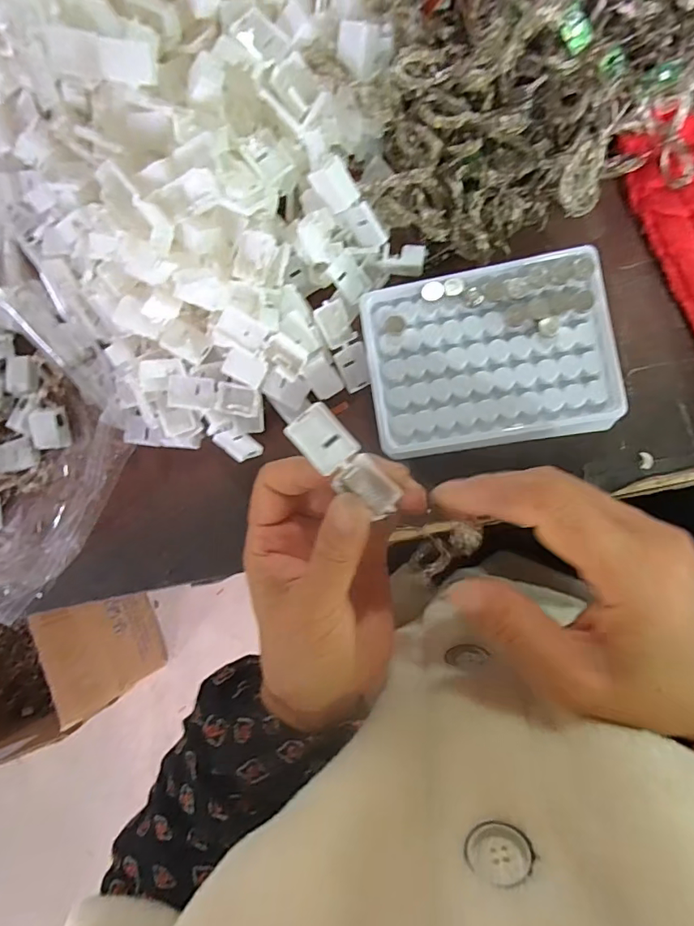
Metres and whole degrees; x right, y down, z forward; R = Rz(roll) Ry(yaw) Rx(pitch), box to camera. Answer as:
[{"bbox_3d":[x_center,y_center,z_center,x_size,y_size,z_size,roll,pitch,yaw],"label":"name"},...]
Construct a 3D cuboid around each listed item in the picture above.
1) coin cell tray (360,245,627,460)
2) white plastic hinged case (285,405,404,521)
[{"bbox_3d":[0.079,-0.060,0.288,0.129,0.029,0.100,-9,87,9],"label":"coin cell tray"},{"bbox_3d":[0.000,-0.001,0.217,0.055,0.013,0.020,44,99,-8],"label":"white plastic hinged case"}]

